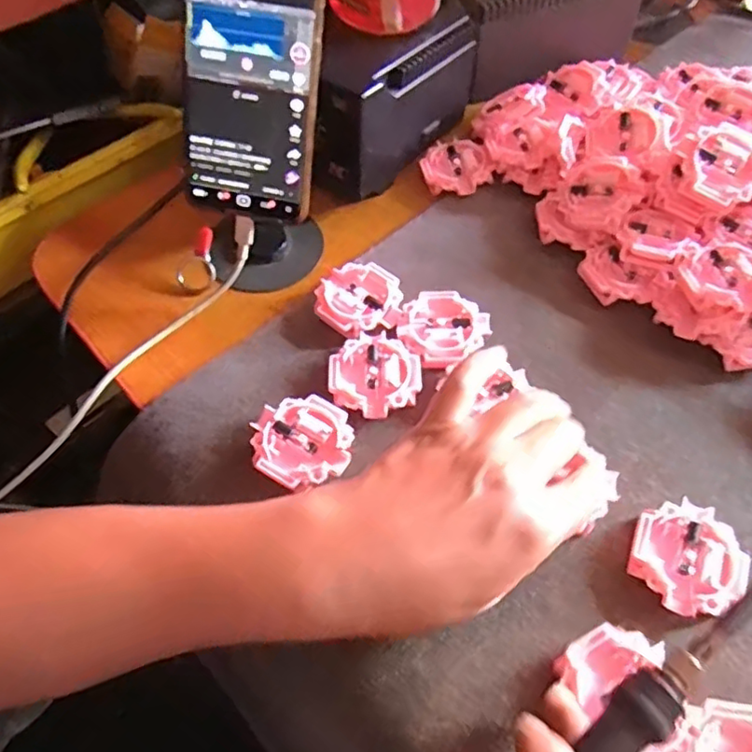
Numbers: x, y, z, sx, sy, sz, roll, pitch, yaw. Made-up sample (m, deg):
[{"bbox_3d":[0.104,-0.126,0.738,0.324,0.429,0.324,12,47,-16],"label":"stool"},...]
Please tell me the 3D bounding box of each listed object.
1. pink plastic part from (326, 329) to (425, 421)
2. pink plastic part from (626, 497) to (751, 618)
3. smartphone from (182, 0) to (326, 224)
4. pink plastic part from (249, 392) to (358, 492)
[{"bbox_3d":[-0.001,0.001,0.364,0.052,0.016,0.052,0,57,0],"label":"pink plastic part"},{"bbox_3d":[0.154,0.091,0.307,0.051,0.016,0.052,0,57,0],"label":"pink plastic part"},{"bbox_3d":[-0.069,-0.170,0.336,0.073,0.163,0.012,14,29,9],"label":"smartphone"},{"bbox_3d":[-0.040,0.036,0.339,0.055,0.015,0.052,0,57,0],"label":"pink plastic part"}]

